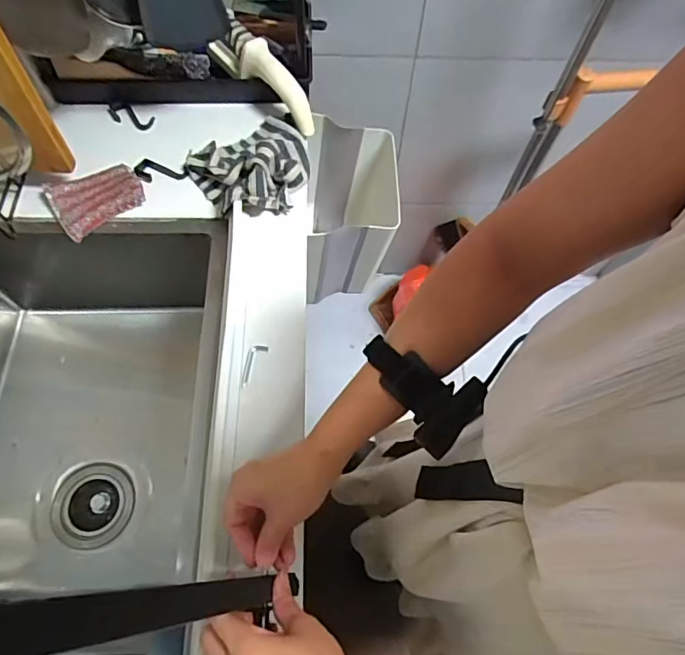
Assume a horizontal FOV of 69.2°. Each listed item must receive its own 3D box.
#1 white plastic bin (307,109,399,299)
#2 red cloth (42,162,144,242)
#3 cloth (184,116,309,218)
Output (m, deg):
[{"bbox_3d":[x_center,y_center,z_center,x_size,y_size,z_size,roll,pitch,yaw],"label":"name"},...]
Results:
[{"bbox_3d":[0.028,-0.185,0.894,0.159,0.245,0.238,2,65,0],"label":"white plastic bin"},{"bbox_3d":[-0.324,-0.172,0.655,0.112,0.020,0.082,-31,70,-14],"label":"red cloth"},{"bbox_3d":[-0.116,-0.224,0.661,0.156,0.054,0.145,-35,71,-16],"label":"cloth"}]

